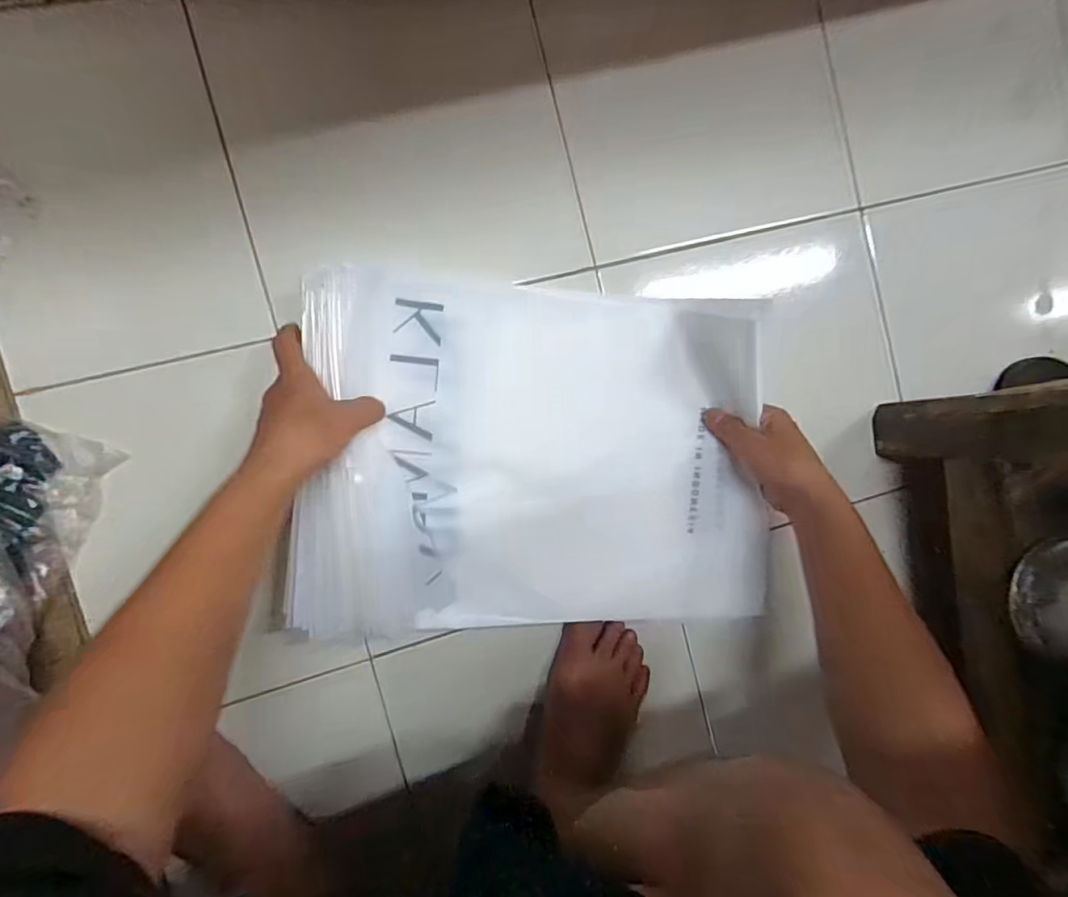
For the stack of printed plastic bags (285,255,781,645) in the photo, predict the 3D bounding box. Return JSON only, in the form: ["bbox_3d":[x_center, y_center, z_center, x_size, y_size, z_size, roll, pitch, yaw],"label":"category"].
[{"bbox_3d":[0.010,0.010,0.513,0.413,0.080,0.309,3,91,-10],"label":"stack of printed plastic bags"}]

